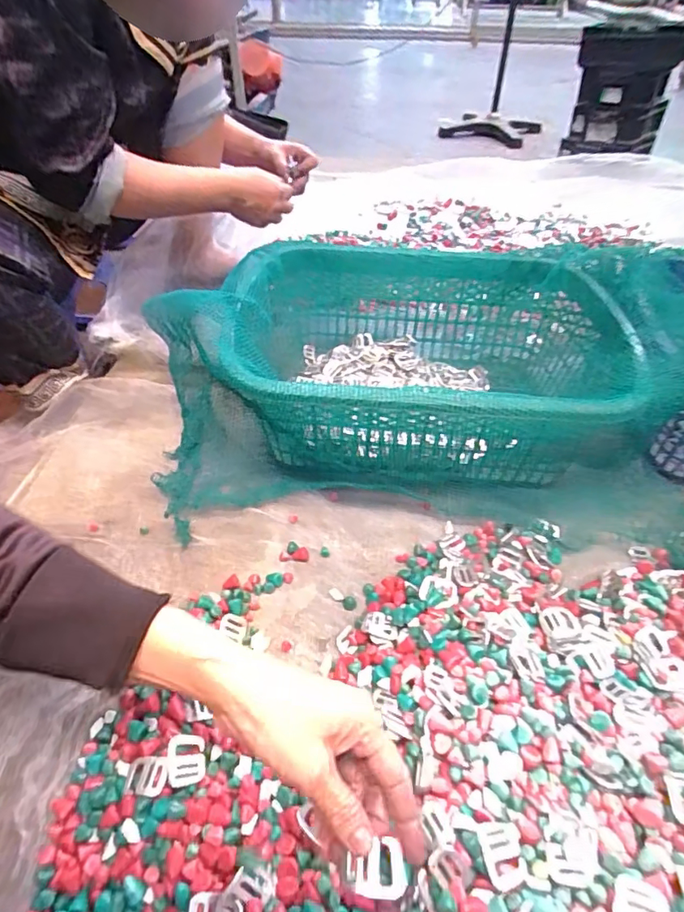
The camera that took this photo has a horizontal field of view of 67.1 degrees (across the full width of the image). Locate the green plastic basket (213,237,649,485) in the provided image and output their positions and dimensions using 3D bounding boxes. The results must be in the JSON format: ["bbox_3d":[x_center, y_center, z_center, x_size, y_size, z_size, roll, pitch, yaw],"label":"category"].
[{"bbox_3d":[0.105,-0.122,0.650,0.447,0.164,0.335,2,44,2],"label":"green plastic basket"}]

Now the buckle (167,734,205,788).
[{"bbox_3d":[-0.114,0.222,0.377,0.026,0.004,0.033,-10,45,-11],"label":"buckle"}]

